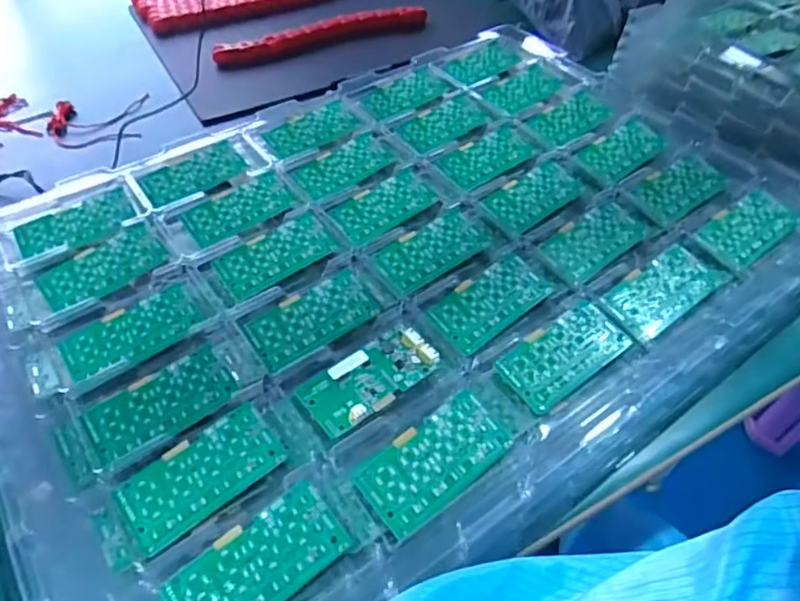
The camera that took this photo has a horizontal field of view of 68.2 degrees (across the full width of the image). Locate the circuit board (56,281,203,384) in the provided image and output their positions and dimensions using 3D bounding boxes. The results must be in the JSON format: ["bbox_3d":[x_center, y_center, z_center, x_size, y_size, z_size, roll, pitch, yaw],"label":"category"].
[{"bbox_3d":[-0.191,0.022,0.423,0.093,0.007,0.045,-29,56,-22],"label":"circuit board"}]

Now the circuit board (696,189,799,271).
[{"bbox_3d":[0.293,-0.063,0.493,0.086,0.006,0.047,-31,57,-23],"label":"circuit board"}]

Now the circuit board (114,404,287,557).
[{"bbox_3d":[-0.119,0.105,0.356,0.093,0.004,0.046,-33,64,-21],"label":"circuit board"}]

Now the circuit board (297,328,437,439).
[{"bbox_3d":[-0.020,0.052,0.401,0.093,0.006,0.045,-28,56,-22],"label":"circuit board"}]

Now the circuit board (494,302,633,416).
[{"bbox_3d":[0.115,0.037,0.413,0.093,0.007,0.047,-30,57,-23],"label":"circuit board"}]

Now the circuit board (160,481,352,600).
[{"bbox_3d":[-0.077,0.146,0.323,0.093,0.012,0.046,-31,57,-24],"label":"circuit board"}]

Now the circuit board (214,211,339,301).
[{"bbox_3d":[-0.099,-0.037,0.477,0.094,0.004,0.051,-32,57,-24],"label":"circuit board"}]

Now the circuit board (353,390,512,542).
[{"bbox_3d":[0.022,0.098,0.364,0.094,0.010,0.044,-33,58,-25],"label":"circuit board"}]

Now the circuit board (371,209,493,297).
[{"bbox_3d":[0.028,-0.041,0.482,0.096,0.006,0.048,-29,56,-22],"label":"circuit board"}]

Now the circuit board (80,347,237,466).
[{"bbox_3d":[-0.155,0.067,0.383,0.091,0.005,0.043,-29,56,-22],"label":"circuit board"}]

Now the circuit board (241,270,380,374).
[{"bbox_3d":[-0.064,0.013,0.434,0.093,0.004,0.049,-31,57,-23],"label":"circuit board"}]

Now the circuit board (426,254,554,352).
[{"bbox_3d":[0.070,-0.001,0.446,0.097,0.004,0.047,-34,58,-25],"label":"circuit board"}]

